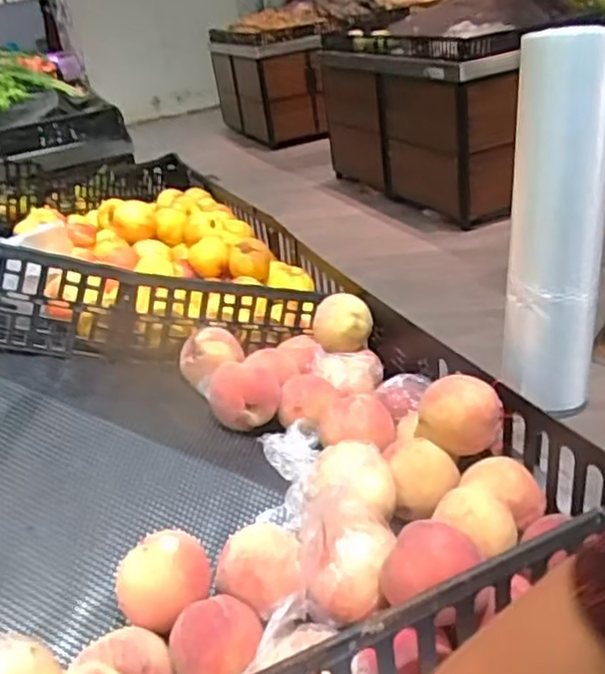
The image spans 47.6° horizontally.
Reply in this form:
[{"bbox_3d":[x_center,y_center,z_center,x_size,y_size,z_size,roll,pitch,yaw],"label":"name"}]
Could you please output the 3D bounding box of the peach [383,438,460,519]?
[{"bbox_3d":[0.113,0.125,0.637,0.067,0.053,0.065,-10,28,-2],"label":"peach"}]

